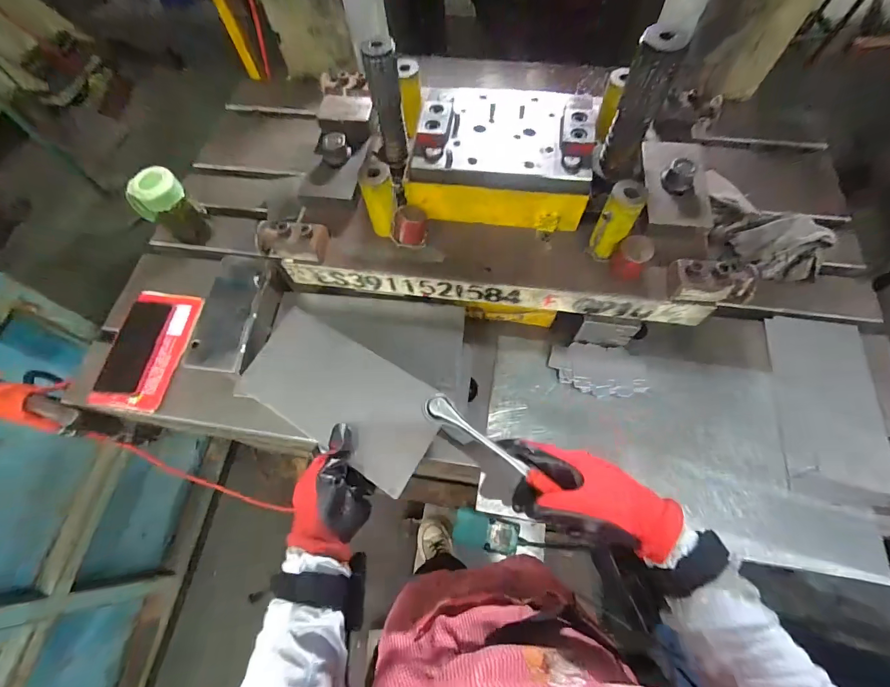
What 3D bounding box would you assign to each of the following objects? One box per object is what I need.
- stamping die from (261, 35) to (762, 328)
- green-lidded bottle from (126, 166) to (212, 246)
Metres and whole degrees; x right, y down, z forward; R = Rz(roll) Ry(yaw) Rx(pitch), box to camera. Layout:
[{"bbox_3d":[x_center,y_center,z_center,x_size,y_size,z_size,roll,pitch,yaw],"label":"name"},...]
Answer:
[{"bbox_3d":[0.072,-0.213,0.520,0.607,0.264,0.261,7,65,6],"label":"stamping die"},{"bbox_3d":[-0.472,-0.229,0.681,0.059,0.130,0.082,38,72,18],"label":"green-lidded bottle"}]

